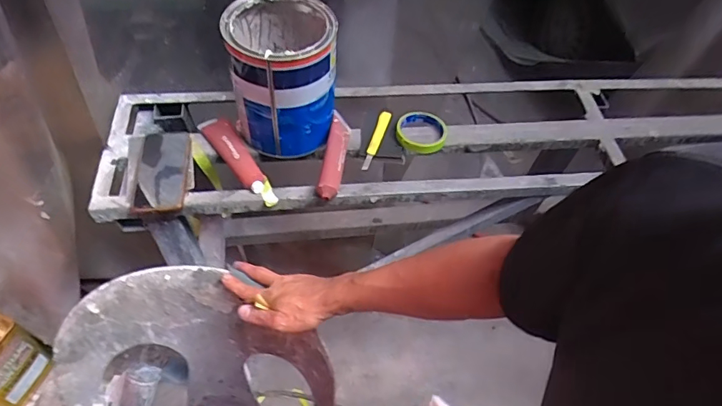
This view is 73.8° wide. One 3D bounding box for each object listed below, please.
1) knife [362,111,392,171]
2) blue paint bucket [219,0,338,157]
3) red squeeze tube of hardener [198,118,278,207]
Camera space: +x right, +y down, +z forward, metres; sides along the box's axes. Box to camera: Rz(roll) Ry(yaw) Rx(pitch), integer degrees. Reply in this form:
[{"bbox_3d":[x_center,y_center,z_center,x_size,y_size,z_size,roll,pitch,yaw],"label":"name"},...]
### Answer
[{"bbox_3d":[0.025,-0.107,0.826,0.018,0.018,0.131,17,63,9],"label":"knife"},{"bbox_3d":[-0.126,-0.205,0.766,0.153,0.206,0.175,-7,52,-11],"label":"blue paint bucket"},{"bbox_3d":[-0.201,-0.076,0.782,0.043,0.034,0.209,-29,58,-26],"label":"red squeeze tube of hardener"}]

